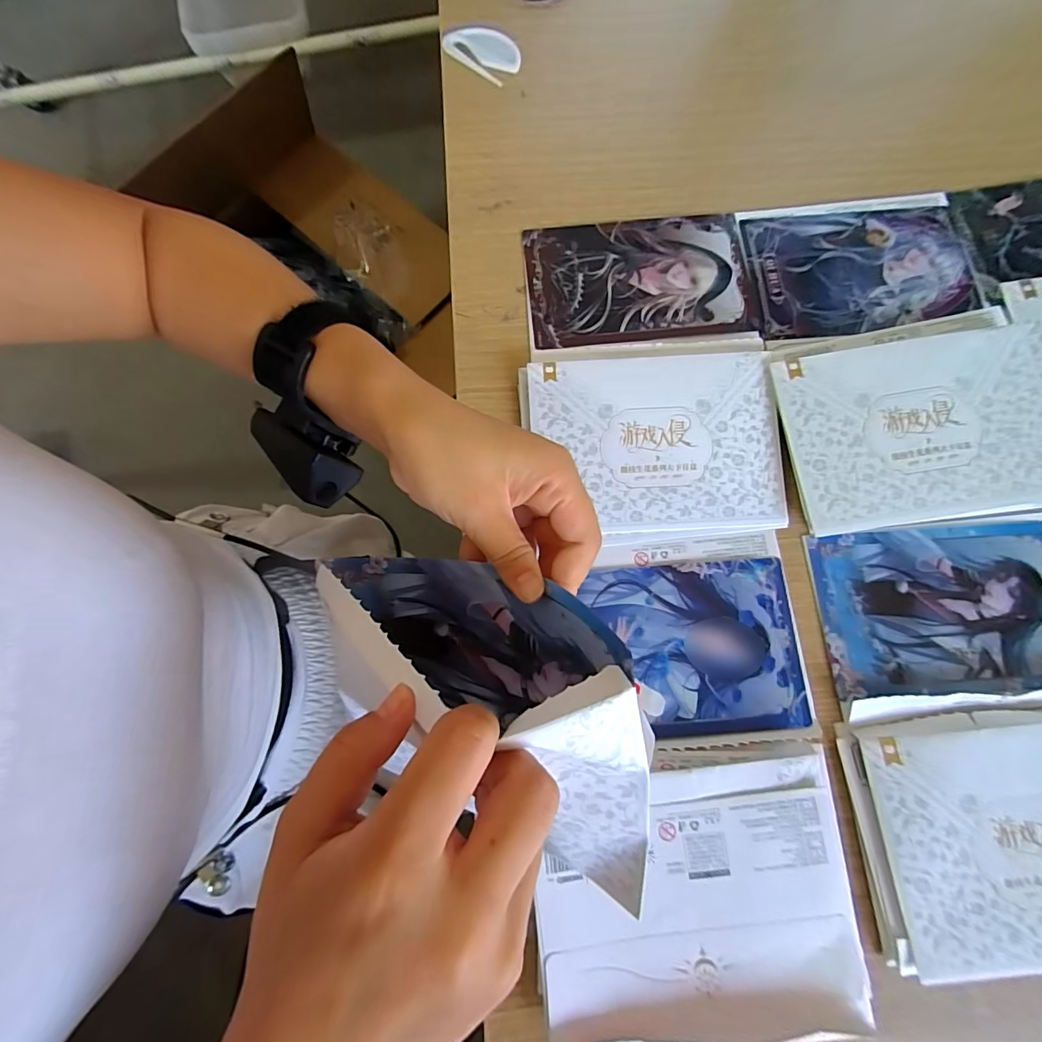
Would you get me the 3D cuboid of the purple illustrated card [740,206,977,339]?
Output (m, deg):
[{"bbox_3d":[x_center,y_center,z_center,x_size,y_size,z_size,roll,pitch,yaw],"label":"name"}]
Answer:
[{"bbox_3d":[0.267,-0.198,0.373,0.169,0.004,0.110,-3,77,-2],"label":"purple illustrated card"}]

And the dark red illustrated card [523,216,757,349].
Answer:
[{"bbox_3d":[0.090,-0.187,0.372,0.168,0.005,0.110,-5,77,-2],"label":"dark red illustrated card"}]

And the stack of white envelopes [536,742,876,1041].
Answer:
[{"bbox_3d":[0.098,0.216,0.276,0.175,0.024,0.146,-5,77,-2],"label":"stack of white envelopes"}]

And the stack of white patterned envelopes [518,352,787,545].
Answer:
[{"bbox_3d":[0.094,-0.053,0.337,0.178,0.016,0.131,-4,77,-2],"label":"stack of white patterned envelopes"}]

